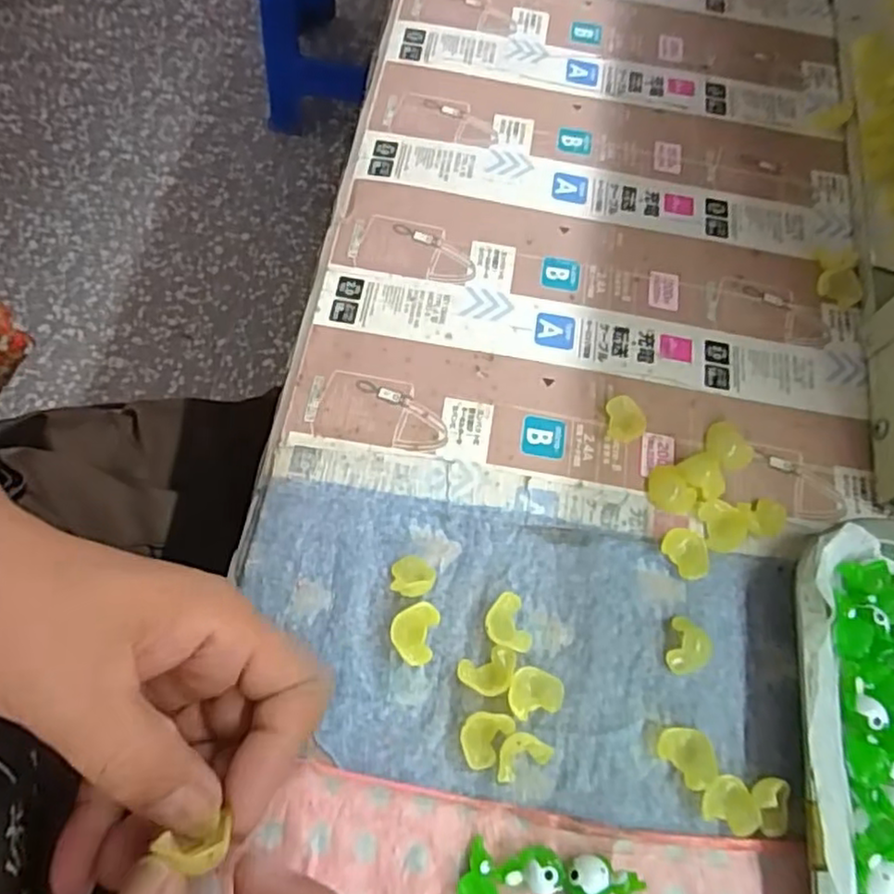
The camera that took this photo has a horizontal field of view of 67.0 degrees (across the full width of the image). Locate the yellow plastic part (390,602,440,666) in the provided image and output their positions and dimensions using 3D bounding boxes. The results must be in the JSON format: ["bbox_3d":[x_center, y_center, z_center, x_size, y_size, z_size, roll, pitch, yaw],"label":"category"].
[{"bbox_3d":[-0.013,0.076,0.275,0.018,0.010,0.024,13,67,2],"label":"yellow plastic part"}]

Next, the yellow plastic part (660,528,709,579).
[{"bbox_3d":[0.106,0.046,0.298,0.017,0.011,0.022,-40,75,-17],"label":"yellow plastic part"}]

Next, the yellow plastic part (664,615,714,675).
[{"bbox_3d":[0.102,0.084,0.283,0.017,0.008,0.022,20,68,5],"label":"yellow plastic part"}]

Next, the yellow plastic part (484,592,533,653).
[{"bbox_3d":[0.024,0.074,0.278,0.017,0.010,0.023,-11,69,-8],"label":"yellow plastic part"}]

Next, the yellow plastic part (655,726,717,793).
[{"bbox_3d":[0.094,0.120,0.265,0.018,0.011,0.023,-38,75,-17],"label":"yellow plastic part"}]

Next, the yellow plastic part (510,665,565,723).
[{"bbox_3d":[0.035,0.098,0.268,0.022,0.012,0.019,-1,68,-4],"label":"yellow plastic part"}]

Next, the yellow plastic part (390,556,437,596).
[{"bbox_3d":[-0.014,0.053,0.281,0.018,0.016,0.018,1,67,-3],"label":"yellow plastic part"}]

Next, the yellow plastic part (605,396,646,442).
[{"bbox_3d":[0.085,-0.012,0.321,0.018,0.010,0.021,-1,68,-4],"label":"yellow plastic part"}]

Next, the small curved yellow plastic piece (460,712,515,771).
[{"bbox_3d":[0.014,0.113,0.261,0.017,0.013,0.022,31,69,9],"label":"small curved yellow plastic piece"}]

